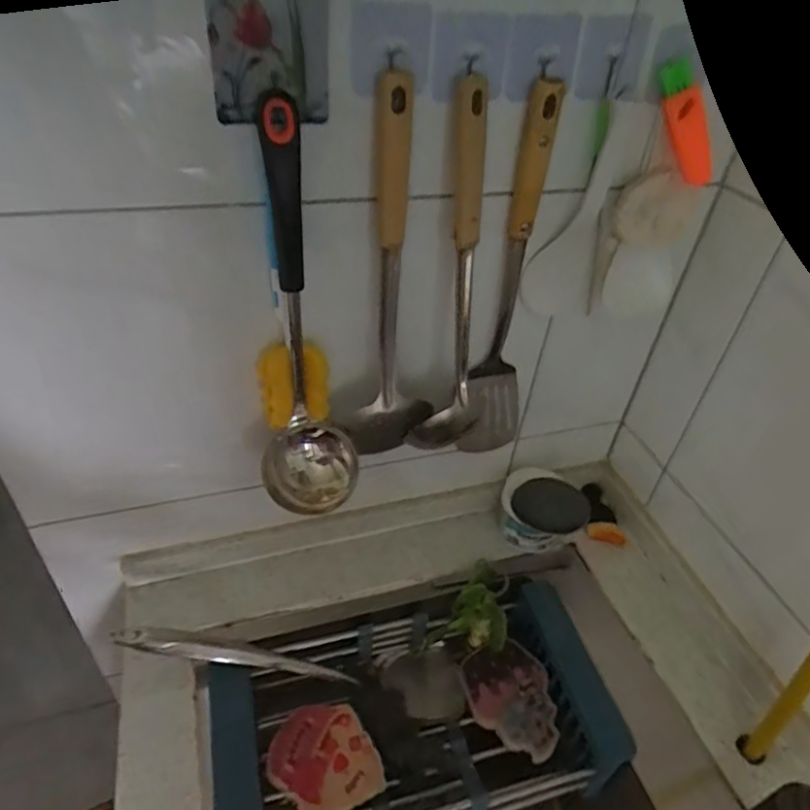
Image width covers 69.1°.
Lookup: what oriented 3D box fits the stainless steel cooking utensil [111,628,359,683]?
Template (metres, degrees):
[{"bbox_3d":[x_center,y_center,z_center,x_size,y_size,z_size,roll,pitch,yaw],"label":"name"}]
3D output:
[{"bbox_3d":[-0.166,0.257,0.597,0.244,0.031,0.026,23,33,-25],"label":"stainless steel cooking utensil"}]

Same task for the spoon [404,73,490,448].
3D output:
[{"bbox_3d":[0.048,-0.096,0.507,0.069,0.329,0.030,-2,32,-9],"label":"spoon"}]

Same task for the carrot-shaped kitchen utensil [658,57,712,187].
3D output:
[{"bbox_3d":[0.228,-0.225,0.473,0.022,0.095,0.023,-6,25,43],"label":"carrot-shaped kitchen utensil"}]

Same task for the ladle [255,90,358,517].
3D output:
[{"bbox_3d":[-0.079,-0.057,0.462,0.081,0.312,0.098,-5,43,-12],"label":"ladle"}]

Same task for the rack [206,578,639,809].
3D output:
[{"bbox_3d":[0.007,0.336,0.615,0.393,0.129,0.207,-8,44,-16],"label":"rack"}]

